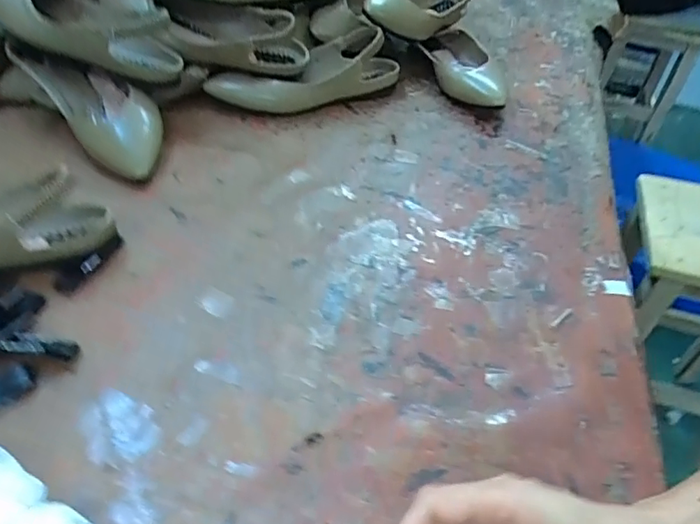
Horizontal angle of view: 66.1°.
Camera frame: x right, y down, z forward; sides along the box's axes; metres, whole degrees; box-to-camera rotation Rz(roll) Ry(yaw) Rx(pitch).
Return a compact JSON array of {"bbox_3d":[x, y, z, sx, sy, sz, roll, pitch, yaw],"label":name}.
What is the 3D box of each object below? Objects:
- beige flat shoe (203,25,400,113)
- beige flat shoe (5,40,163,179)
[{"bbox_3d":[-0.053,-0.234,0.669,0.244,0.062,0.081,-13,49,-17],"label":"beige flat shoe"},{"bbox_3d":[-0.276,-0.171,0.593,0.217,0.058,0.087,36,53,26],"label":"beige flat shoe"}]

